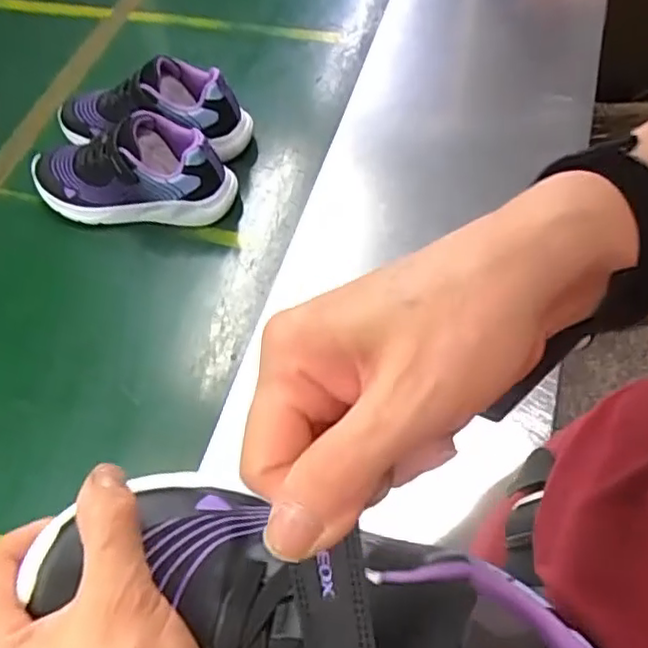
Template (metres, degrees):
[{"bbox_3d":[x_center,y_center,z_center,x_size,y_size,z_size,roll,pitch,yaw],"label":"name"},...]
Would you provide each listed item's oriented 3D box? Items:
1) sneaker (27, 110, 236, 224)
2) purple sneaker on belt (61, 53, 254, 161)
[{"bbox_3d":[-0.212,-0.159,0.691,0.219,0.101,0.080,-2,58,4],"label":"sneaker"},{"bbox_3d":[-0.204,-0.238,0.731,0.230,0.094,0.087,2,59,6],"label":"purple sneaker on belt"}]

